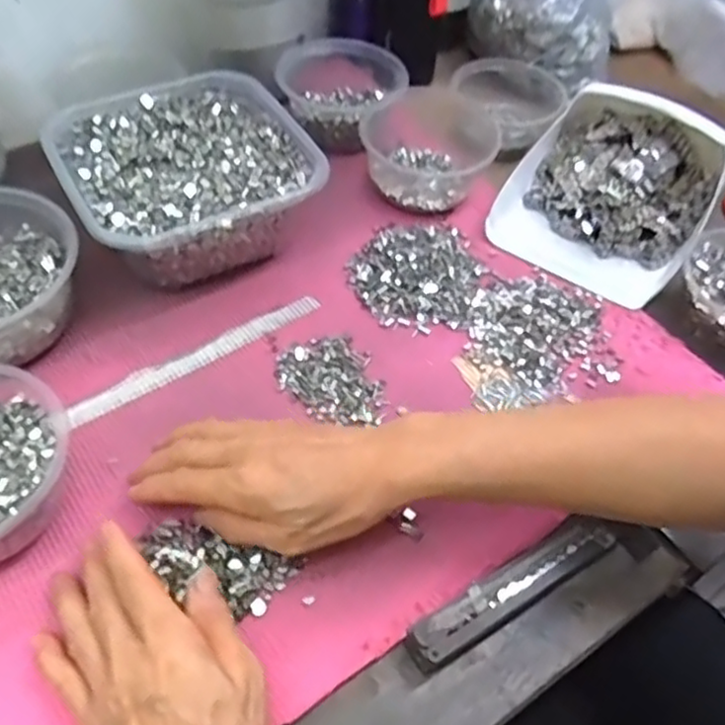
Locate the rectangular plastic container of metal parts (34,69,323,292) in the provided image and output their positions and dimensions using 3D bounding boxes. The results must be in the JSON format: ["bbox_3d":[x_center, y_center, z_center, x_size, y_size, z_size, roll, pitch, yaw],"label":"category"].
[{"bbox_3d":[-0.137,-0.138,0.529,0.175,0.078,0.172,-26,58,-23],"label":"rectangular plastic container of metal parts"}]

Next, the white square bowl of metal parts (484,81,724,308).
[{"bbox_3d":[0.207,-0.151,0.560,0.159,0.076,0.165,29,55,18],"label":"white square bowl of metal parts"}]

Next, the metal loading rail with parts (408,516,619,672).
[{"bbox_3d":[0.082,0.129,0.382,0.127,0.036,0.025,-24,58,-22],"label":"metal loading rail with parts"}]

